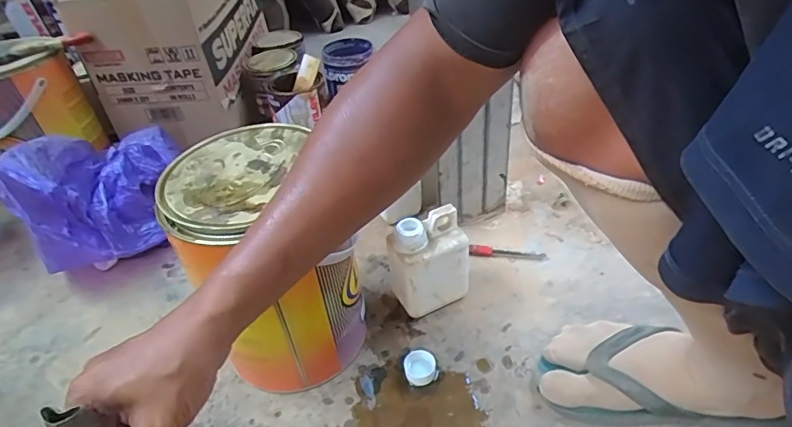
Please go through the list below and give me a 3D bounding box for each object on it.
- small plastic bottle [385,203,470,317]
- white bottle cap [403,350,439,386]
[{"bbox_3d":[0.038,0.065,0.609,0.102,0.135,0.046,-20,41,-17],"label":"small plastic bottle"},{"bbox_3d":[0.028,0.176,0.562,0.037,0.020,0.035,-4,39,3],"label":"white bottle cap"}]

